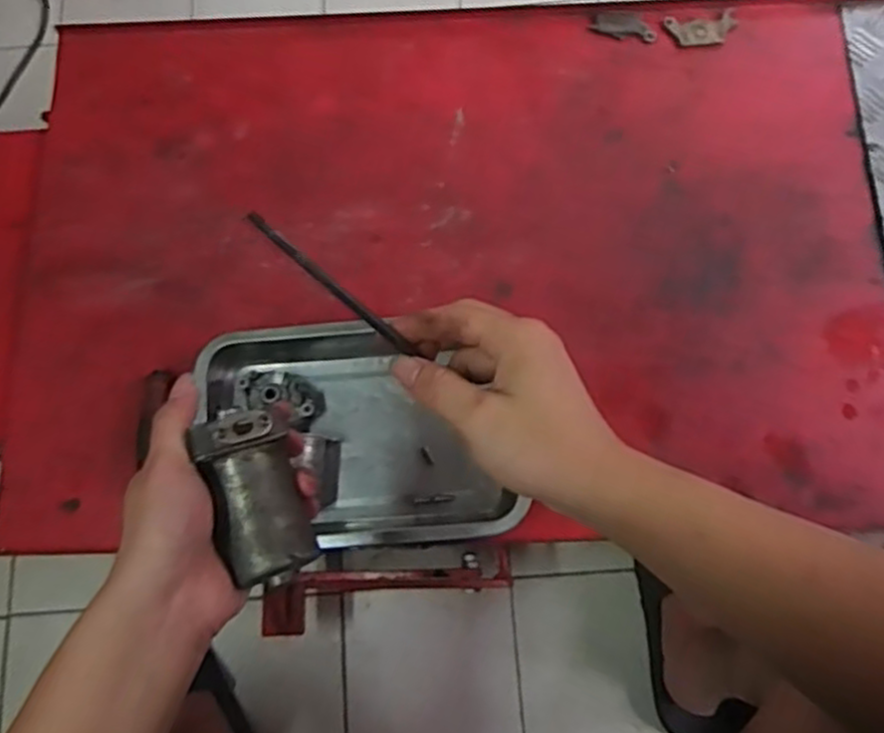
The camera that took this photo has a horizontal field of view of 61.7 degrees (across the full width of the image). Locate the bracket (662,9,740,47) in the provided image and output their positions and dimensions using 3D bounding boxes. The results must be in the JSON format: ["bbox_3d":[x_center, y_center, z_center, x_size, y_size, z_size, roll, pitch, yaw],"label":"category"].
[{"bbox_3d":[0.302,-0.392,0.861,0.078,0.004,0.043,-3,75,1],"label":"bracket"}]

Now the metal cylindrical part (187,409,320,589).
[{"bbox_3d":[-0.102,0.072,0.409,0.045,0.043,0.089,-18,75,-3],"label":"metal cylindrical part"}]

